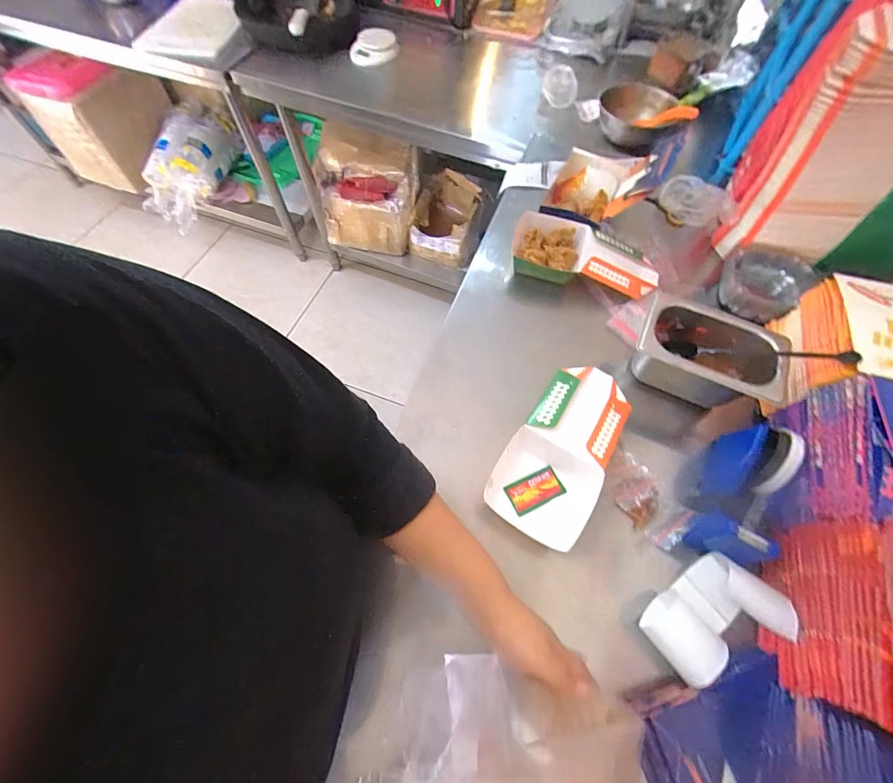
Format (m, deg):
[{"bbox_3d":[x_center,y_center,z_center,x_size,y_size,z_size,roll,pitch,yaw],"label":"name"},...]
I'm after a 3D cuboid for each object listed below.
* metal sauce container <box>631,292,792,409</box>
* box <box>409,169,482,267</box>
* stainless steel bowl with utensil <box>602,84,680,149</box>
[{"bbox_3d":[0.343,-0.043,0.521,0.184,0.094,0.117,20,64,8],"label":"metal sauce container"},{"bbox_3d":[0.001,-0.694,1.539,0.247,0.190,0.271,14,63,5],"label":"box"},{"bbox_3d":[0.443,-0.648,0.905,0.166,0.086,0.147,22,64,9],"label":"stainless steel bowl with utensil"}]

